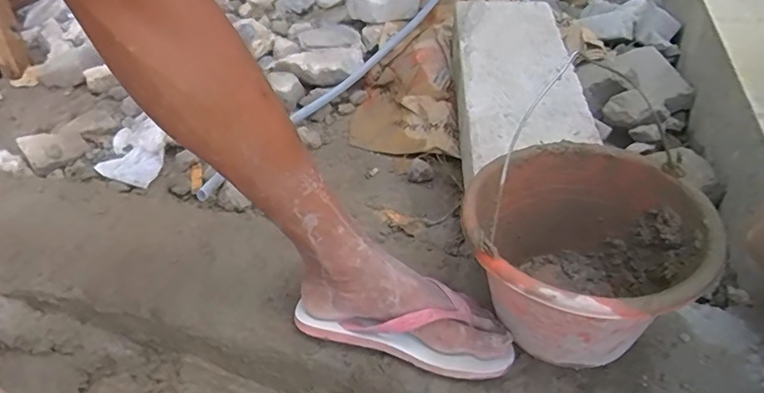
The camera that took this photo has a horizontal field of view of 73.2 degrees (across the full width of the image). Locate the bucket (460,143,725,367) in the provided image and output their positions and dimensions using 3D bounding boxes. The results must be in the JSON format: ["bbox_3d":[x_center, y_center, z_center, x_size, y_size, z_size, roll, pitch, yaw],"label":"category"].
[{"bbox_3d":[0.205,0.069,0.550,0.232,0.161,0.215,-1,42,1],"label":"bucket"}]

